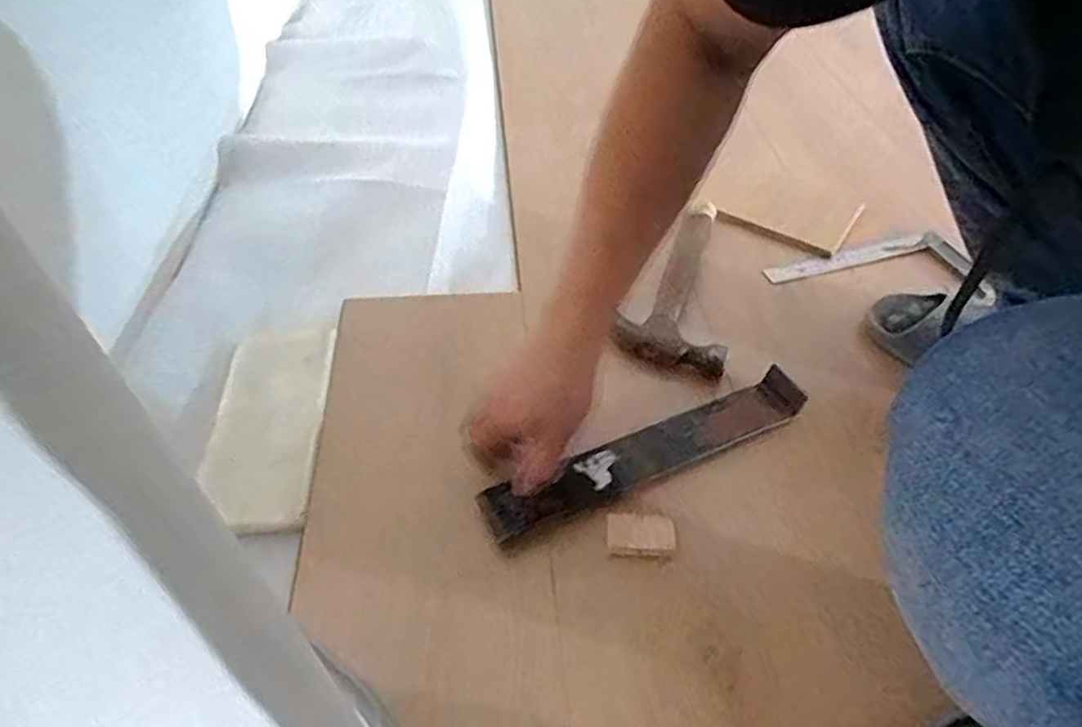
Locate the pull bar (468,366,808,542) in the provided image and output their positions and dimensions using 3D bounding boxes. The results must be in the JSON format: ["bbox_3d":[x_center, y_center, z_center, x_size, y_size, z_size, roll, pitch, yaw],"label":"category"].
[{"bbox_3d":[0.101,0.079,0.579,0.323,0.019,0.046,-20,51,-18],"label":"pull bar"}]

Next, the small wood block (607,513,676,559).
[{"bbox_3d":[0.082,0.140,0.525,0.054,0.014,0.032,3,48,0],"label":"small wood block"}]

